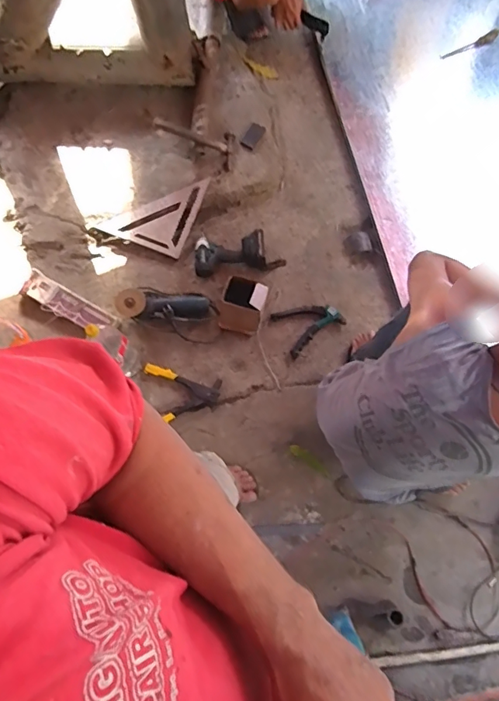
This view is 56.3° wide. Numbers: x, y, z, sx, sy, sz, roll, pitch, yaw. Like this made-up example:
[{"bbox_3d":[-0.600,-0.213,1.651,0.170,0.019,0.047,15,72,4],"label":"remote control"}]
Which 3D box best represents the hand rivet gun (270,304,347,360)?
[{"bbox_3d":[0.194,-0.095,1.499,0.210,0.020,0.155,-29,76,-7],"label":"hand rivet gun"}]

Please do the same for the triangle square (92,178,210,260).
[{"bbox_3d":[-0.324,-0.485,1.582,0.282,0.026,0.280,22,76,6],"label":"triangle square"}]

